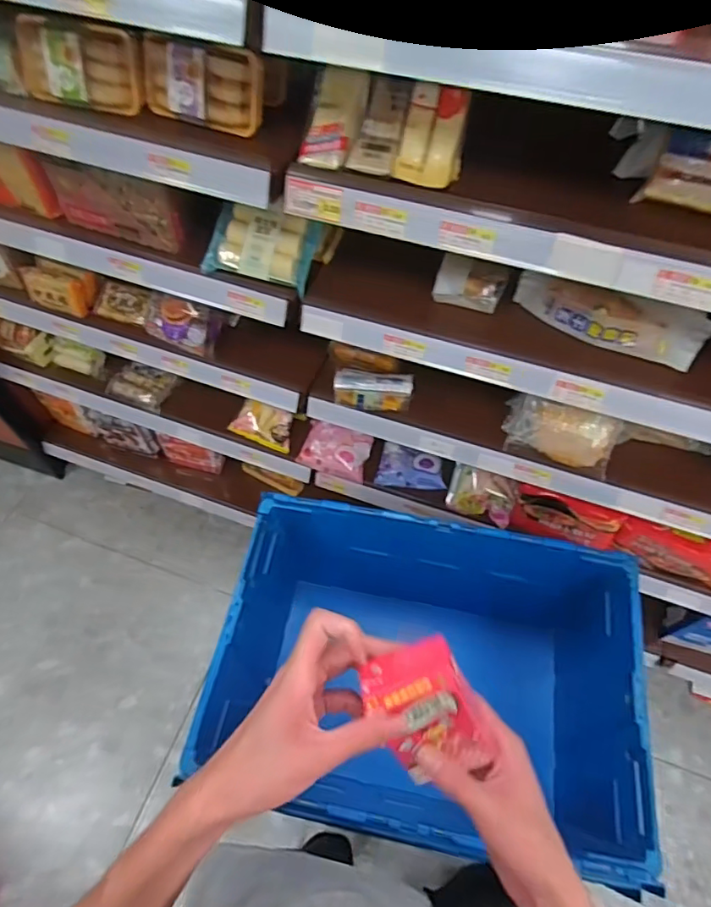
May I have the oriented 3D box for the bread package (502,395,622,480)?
[{"bbox_3d":[0.338,-0.037,0.895,0.177,0.090,0.079,23,62,14],"label":"bread package"}]

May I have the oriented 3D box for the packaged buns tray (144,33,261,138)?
[{"bbox_3d":[-0.189,-0.450,0.672,0.157,0.082,0.038,16,42,-1],"label":"packaged buns tray"}]

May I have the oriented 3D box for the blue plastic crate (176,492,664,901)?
[{"bbox_3d":[0.102,0.357,0.875,0.582,0.325,0.416,10,59,7],"label":"blue plastic crate"}]

